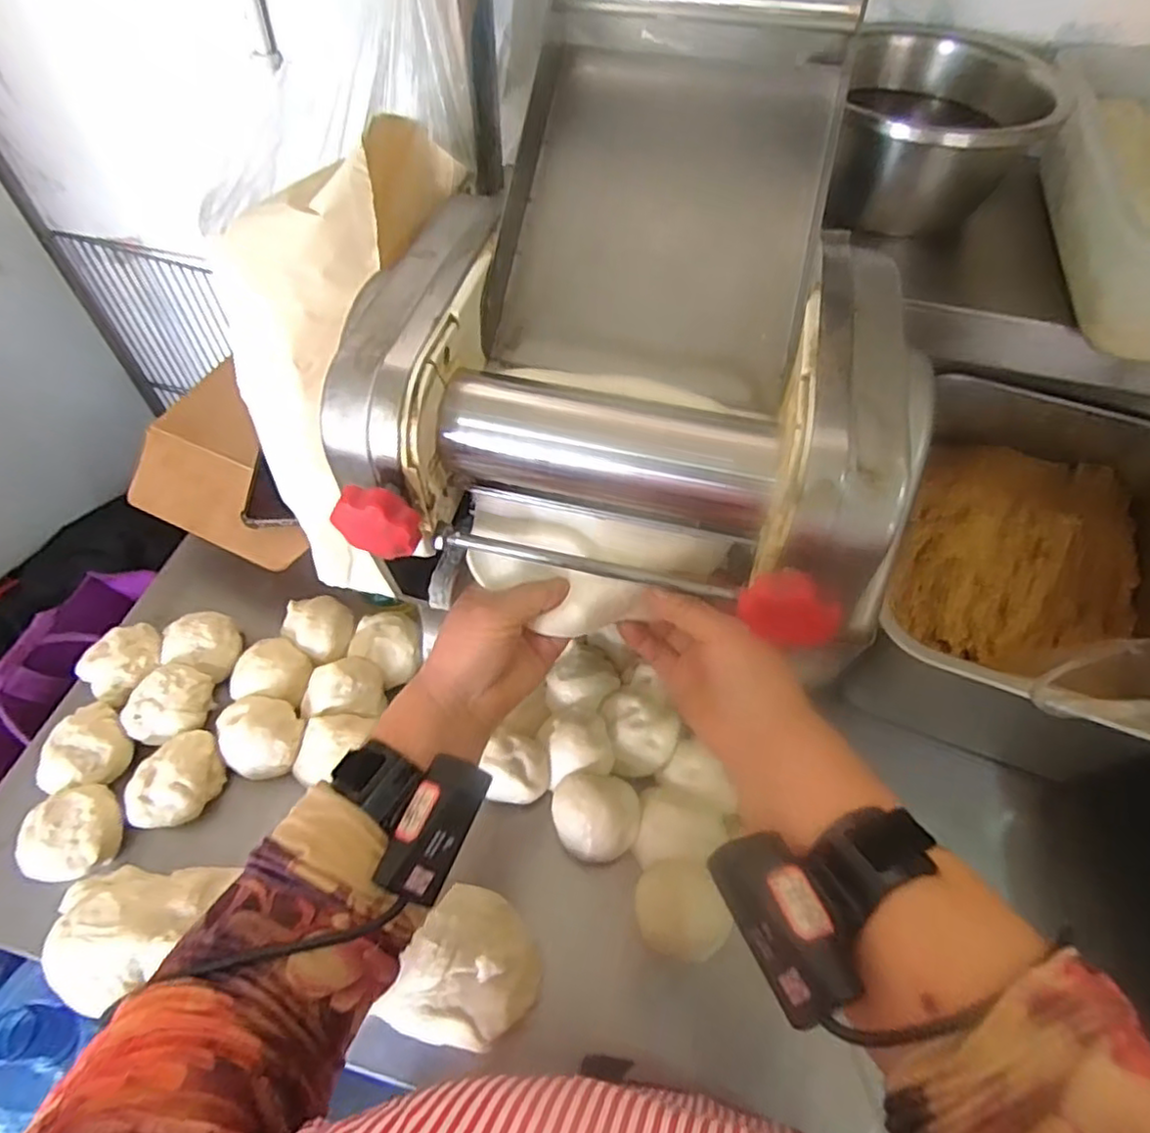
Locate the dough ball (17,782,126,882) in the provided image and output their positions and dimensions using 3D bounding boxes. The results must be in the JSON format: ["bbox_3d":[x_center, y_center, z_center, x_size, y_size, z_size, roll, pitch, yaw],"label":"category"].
[{"bbox_3d":[-0.393,0.209,0.514,0.064,0.035,0.069,1,55,-1],"label":"dough ball"}]

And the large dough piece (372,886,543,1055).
[{"bbox_3d":[-0.073,0.285,0.460,0.087,0.039,0.098,28,59,17],"label":"large dough piece"}]

